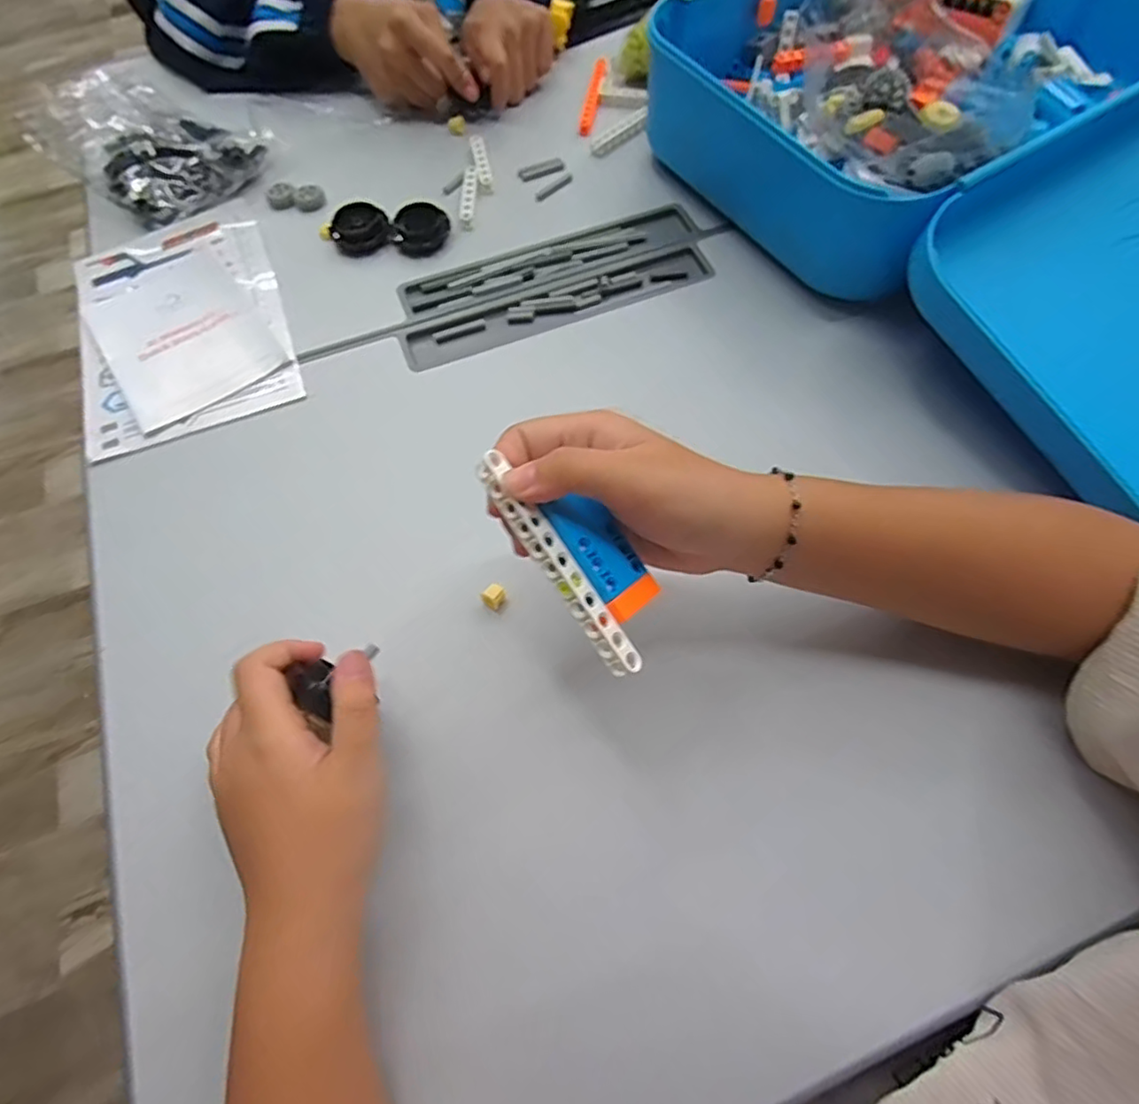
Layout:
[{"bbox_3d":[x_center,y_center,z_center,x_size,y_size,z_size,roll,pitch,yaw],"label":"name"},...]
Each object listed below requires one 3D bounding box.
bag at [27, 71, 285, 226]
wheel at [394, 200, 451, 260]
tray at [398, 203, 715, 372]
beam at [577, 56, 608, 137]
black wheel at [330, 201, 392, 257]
[{"bbox_3d":[-0.356,-0.352,0.523,0.168,0.060,0.130,26,68,14],"label":"bag"},{"bbox_3d":[-0.119,-0.261,0.498,0.042,0.019,0.043,-6,64,-1],"label":"wheel"},{"bbox_3d":[-0.014,-0.214,0.486,0.247,0.008,0.096,-19,65,-7],"label":"tray"},{"bbox_3d":[0.021,-0.426,0.576,0.013,0.009,0.106,9,65,6],"label":"beam"},{"bbox_3d":[-0.169,-0.262,0.498,0.045,0.013,0.048,-1,64,1],"label":"black wheel"}]

